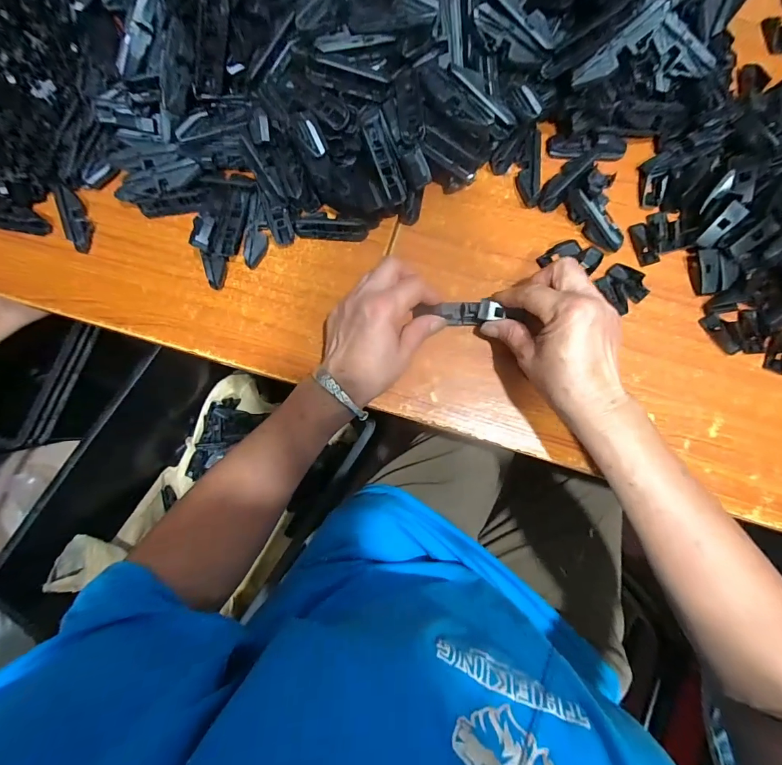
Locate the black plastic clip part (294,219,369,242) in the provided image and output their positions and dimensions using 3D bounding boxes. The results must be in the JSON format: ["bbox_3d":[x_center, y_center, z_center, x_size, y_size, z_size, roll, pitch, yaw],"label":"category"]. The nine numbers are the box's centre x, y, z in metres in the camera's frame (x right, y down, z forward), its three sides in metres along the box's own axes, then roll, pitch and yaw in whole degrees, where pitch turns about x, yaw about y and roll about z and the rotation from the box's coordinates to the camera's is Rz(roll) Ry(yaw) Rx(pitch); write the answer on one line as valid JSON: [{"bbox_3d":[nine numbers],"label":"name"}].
[{"bbox_3d":[-0.059,-0.151,0.384,0.071,0.013,0.018,2,83,2],"label":"black plastic clip part"}]

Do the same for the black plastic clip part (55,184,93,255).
[{"bbox_3d":[-0.325,-0.168,0.399,0.020,0.017,0.071,-24,82,-1],"label":"black plastic clip part"}]

